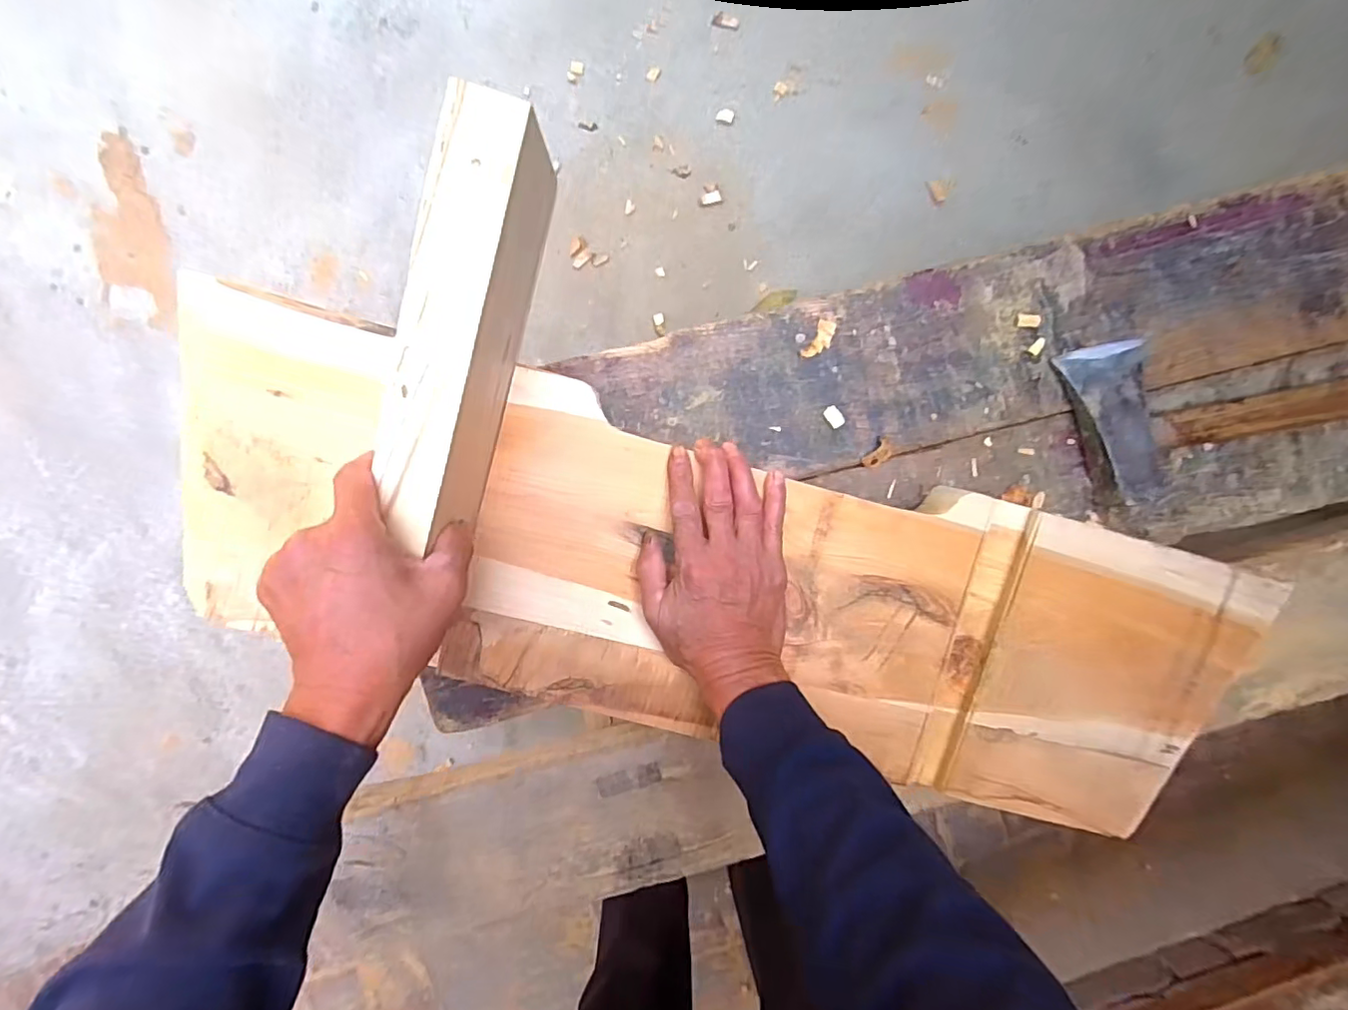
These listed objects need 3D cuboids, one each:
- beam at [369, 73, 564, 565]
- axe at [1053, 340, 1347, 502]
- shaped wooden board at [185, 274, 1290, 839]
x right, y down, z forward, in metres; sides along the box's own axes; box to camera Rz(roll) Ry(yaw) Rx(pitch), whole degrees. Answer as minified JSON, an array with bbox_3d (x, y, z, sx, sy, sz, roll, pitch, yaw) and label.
[{"bbox_3d":[-0.132,-0.109,0.379,0.050,0.106,0.256,14,96,-4],"label":"beam"},{"bbox_3d":[0.516,-0.108,0.497,0.349,0.035,0.133,-16,96,-1],"label":"axe"},{"bbox_3d":[0.046,0.067,0.469,0.850,0.023,0.246,16,95,-5],"label":"shaped wooden board"}]

